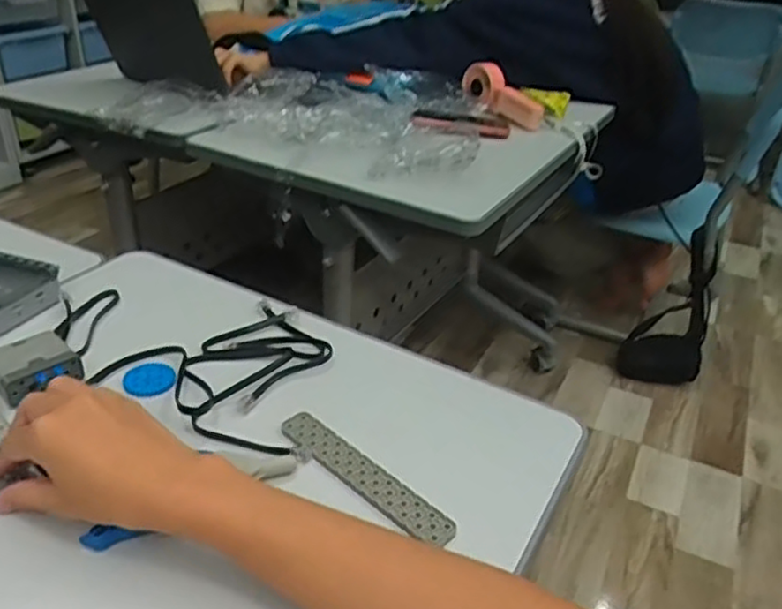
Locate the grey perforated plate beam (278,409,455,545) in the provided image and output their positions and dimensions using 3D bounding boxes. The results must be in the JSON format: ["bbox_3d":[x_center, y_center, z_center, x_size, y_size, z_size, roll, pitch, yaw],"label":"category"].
[{"bbox_3d":[-0.019,0.115,0.468,0.146,0.005,0.026,29,39,35],"label":"grey perforated plate beam"}]

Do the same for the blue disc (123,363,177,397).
[{"bbox_3d":[-0.190,0.059,0.545,0.037,0.004,0.037,3,31,-2],"label":"blue disc"}]

